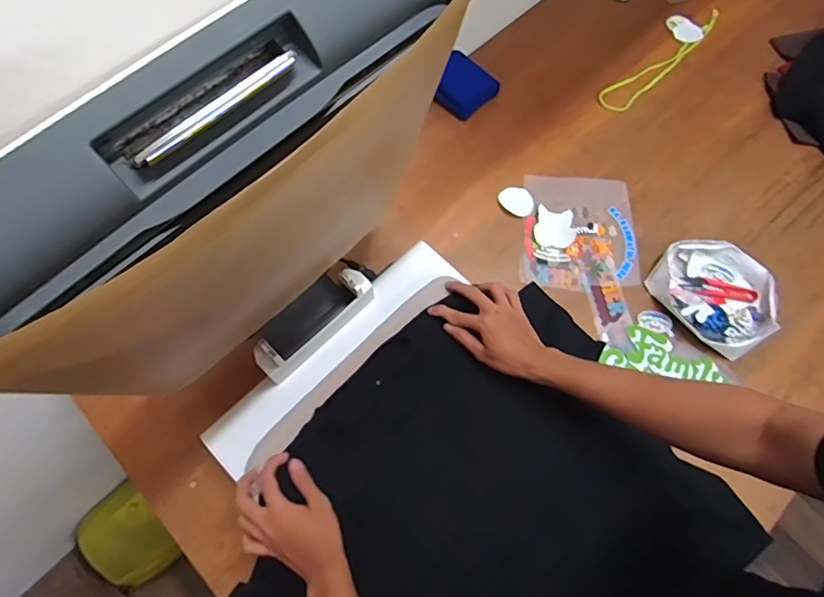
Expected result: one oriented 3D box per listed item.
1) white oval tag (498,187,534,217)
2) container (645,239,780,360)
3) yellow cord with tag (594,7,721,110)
[{"bbox_3d":[0.185,-0.170,0.878,0.052,0.012,0.061,-37,75,-14],"label":"white oval tag"},{"bbox_3d":[0.495,-0.011,0.813,0.147,0.042,0.189,-35,75,-14],"label":"container"},{"bbox_3d":[0.499,-0.494,1.011,0.080,0.018,0.357,43,74,12],"label":"yellow cord with tag"}]

